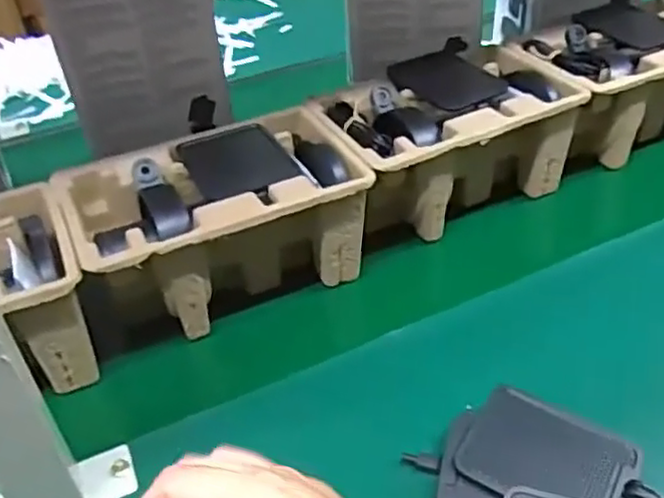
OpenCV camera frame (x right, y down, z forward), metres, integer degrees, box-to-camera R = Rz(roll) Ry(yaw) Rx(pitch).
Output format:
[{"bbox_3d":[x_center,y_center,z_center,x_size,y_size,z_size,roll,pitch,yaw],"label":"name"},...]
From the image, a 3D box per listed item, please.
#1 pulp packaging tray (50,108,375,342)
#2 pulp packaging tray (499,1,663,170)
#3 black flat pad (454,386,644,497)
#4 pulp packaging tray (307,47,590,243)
[{"bbox_3d":[-0.093,-0.018,0.571,0.227,0.111,0.138,-22,42,-18],"label":"pulp packaging tray"},{"bbox_3d":[0.307,-0.174,0.722,0.236,0.107,0.144,-22,42,-17],"label":"pulp packaging tray"},{"bbox_3d":[0.133,0.128,0.423,0.097,0.010,0.070,19,46,28],"label":"black flat pad"},{"bbox_3d":[0.103,-0.099,0.647,0.226,0.104,0.150,-25,43,-20],"label":"pulp packaging tray"}]

